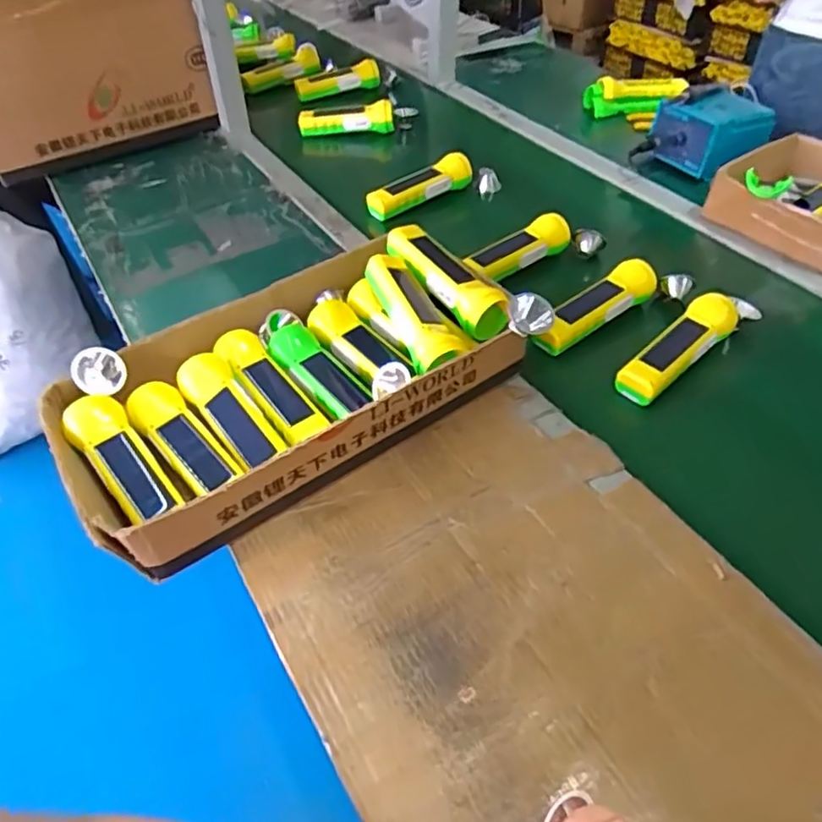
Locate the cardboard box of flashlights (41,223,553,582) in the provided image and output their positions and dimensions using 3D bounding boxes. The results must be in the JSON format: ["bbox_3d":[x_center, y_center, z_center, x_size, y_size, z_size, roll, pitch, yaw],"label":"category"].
[{"bbox_3d":[-0.108,-0.032,0.609,0.418,0.093,0.217,-27,52,-22],"label":"cardboard box of flashlights"}]

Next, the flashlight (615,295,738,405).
[{"bbox_3d":[0.287,-0.069,0.672,0.167,0.040,0.046,-34,55,-28],"label":"flashlight"}]

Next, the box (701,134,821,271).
[{"bbox_3d":[0.545,-0.291,0.855,0.241,0.065,0.228,-32,54,-26],"label":"box"}]

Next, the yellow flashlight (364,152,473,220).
[{"bbox_3d":[0.013,-0.329,0.930,0.172,0.048,0.041,-29,53,-24],"label":"yellow flashlight"}]

